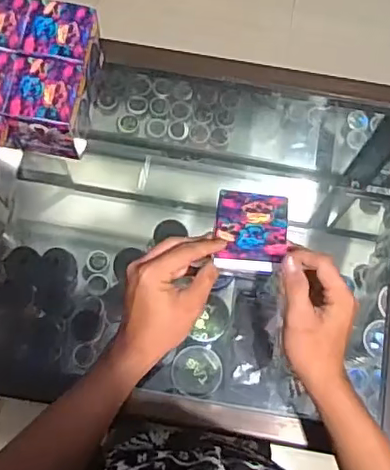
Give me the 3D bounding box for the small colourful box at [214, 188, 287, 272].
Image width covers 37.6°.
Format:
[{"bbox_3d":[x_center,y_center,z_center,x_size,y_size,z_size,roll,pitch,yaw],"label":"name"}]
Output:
[{"bbox_3d":[0.055,-0.004,0.570,0.069,0.013,0.078,6,75,0],"label":"small colourful box"}]

